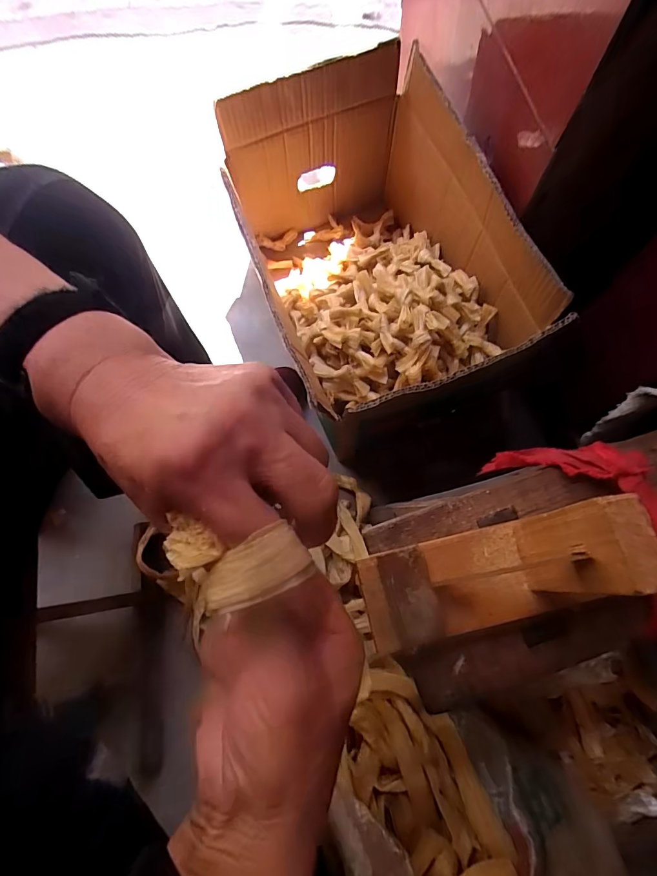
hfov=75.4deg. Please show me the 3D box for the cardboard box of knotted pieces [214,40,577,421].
[{"bbox_3d":[0.067,-0.237,0.606,0.318,0.258,0.455,-20,74,-4],"label":"cardboard box of knotted pieces"}]

